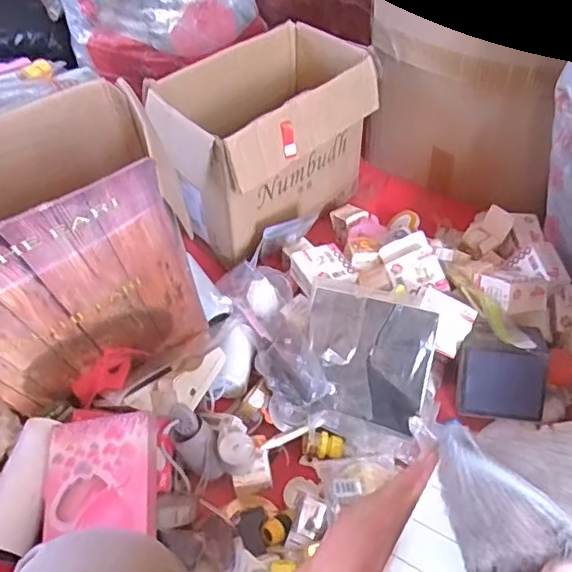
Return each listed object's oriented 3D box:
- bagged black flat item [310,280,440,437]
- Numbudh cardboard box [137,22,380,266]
[{"bbox_3d":[0.118,0.104,0.841,0.187,0.017,0.181,15,91,16],"label":"bagged black flat item"},{"bbox_3d":[-0.016,-0.285,1.091,0.241,0.273,0.443,33,59,27],"label":"Numbudh cardboard box"}]

